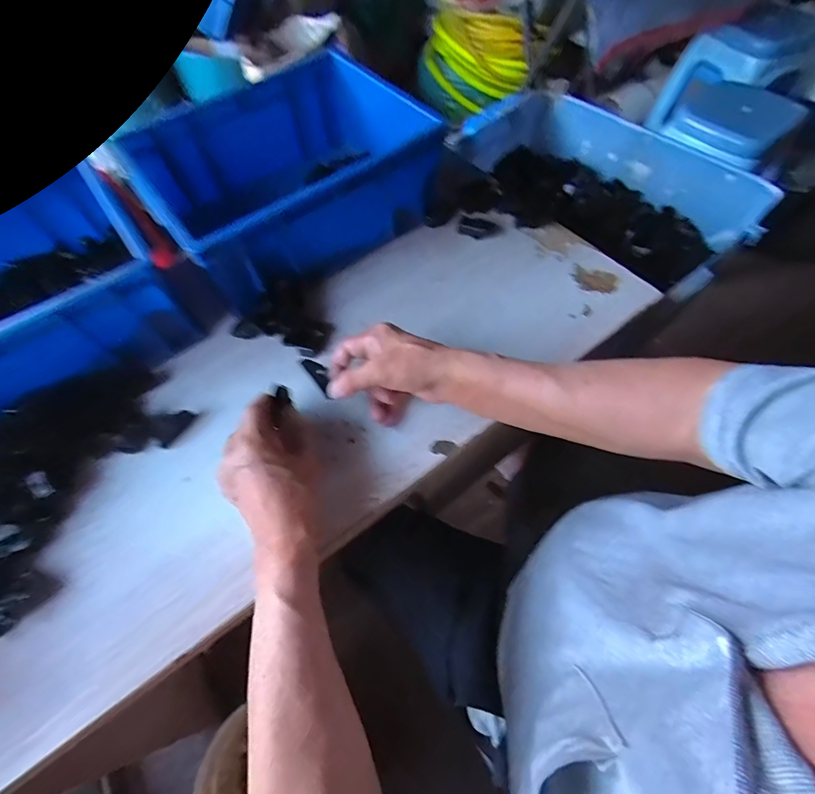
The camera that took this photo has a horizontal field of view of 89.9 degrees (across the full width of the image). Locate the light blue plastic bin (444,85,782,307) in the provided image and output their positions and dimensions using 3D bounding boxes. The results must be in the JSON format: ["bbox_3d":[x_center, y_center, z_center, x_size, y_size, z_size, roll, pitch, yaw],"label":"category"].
[{"bbox_3d":[0.388,-0.418,0.801,0.511,0.158,0.205,34,68,19],"label":"light blue plastic bin"}]

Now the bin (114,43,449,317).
[{"bbox_3d":[-0.149,-0.298,0.548,0.337,0.123,0.262,-37,66,-16],"label":"bin"}]

